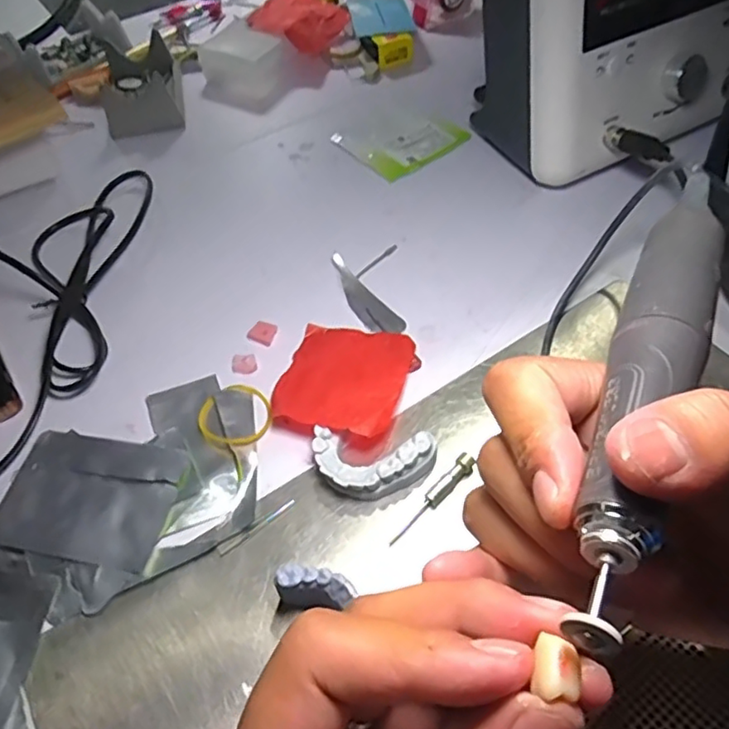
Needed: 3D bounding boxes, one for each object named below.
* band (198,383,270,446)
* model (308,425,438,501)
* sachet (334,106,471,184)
[{"bbox_3d":[-0.074,0.028,0.346,0.041,0.004,0.043,-2,53,2],"label":"band"},{"bbox_3d":[0.004,0.053,0.312,0.063,0.022,0.033,5,54,7],"label":"model"},{"bbox_3d":[0.029,-0.190,0.510,0.087,0.005,0.079,-36,59,-21],"label":"sachet"}]

